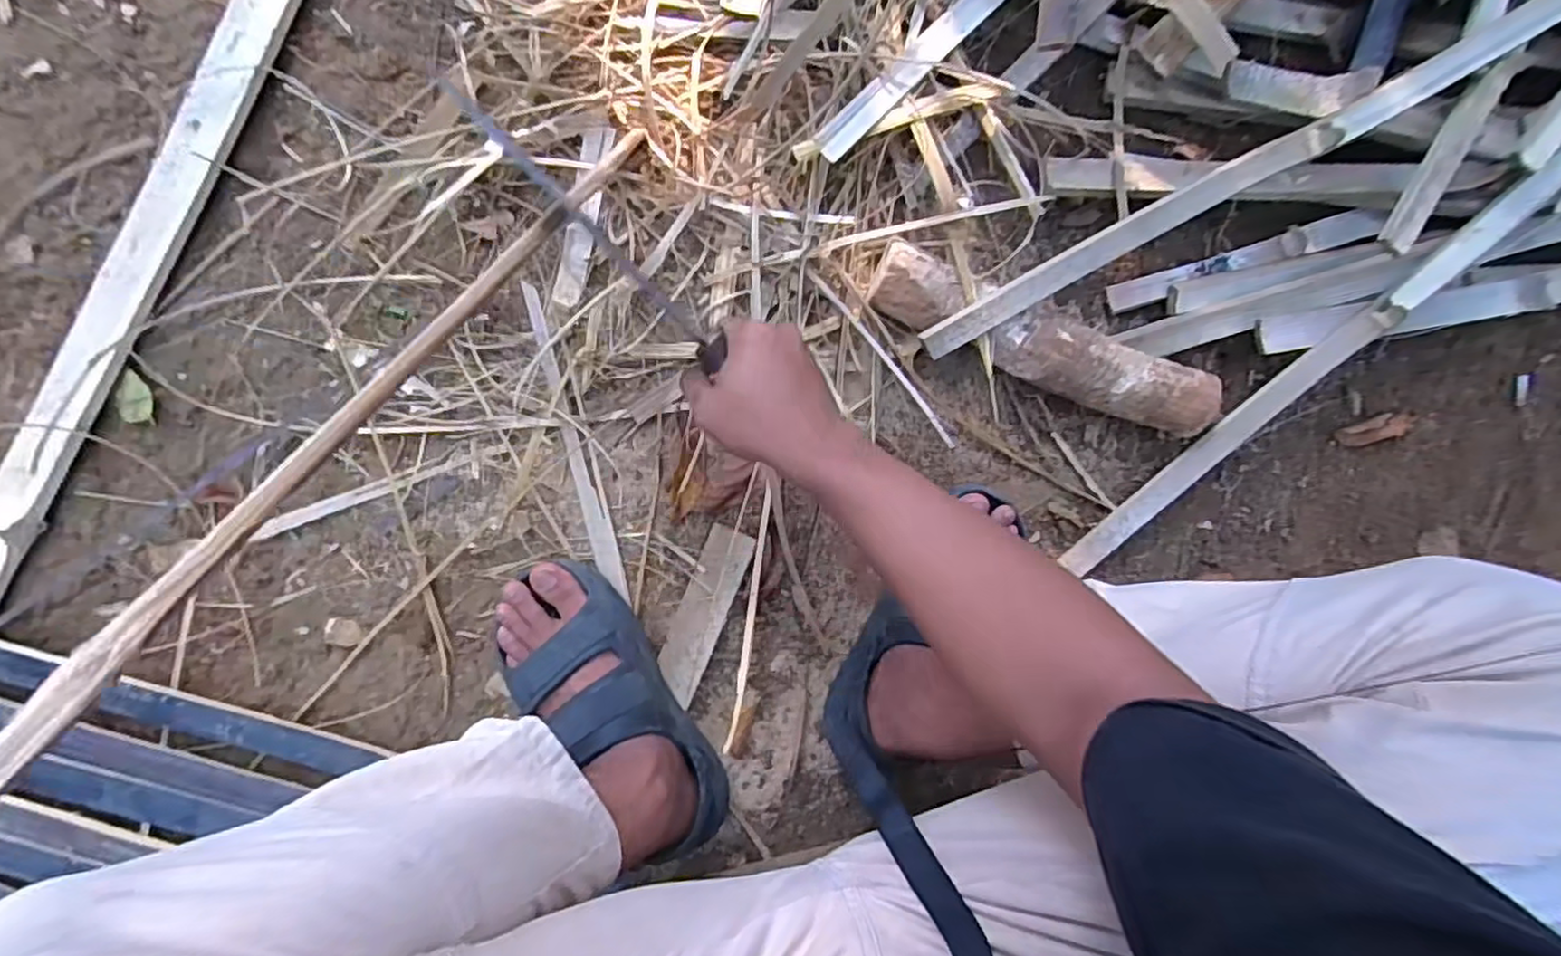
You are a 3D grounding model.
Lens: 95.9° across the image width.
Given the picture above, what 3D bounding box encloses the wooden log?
[{"bbox_3d":[0.236,-0.116,0.624,0.336,0.058,0.070,21,90,-9],"label":"wooden log"}]

